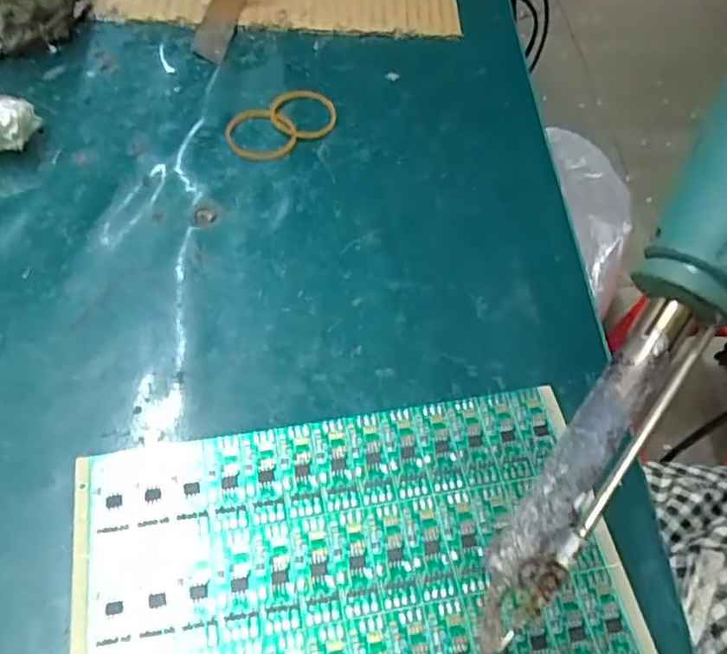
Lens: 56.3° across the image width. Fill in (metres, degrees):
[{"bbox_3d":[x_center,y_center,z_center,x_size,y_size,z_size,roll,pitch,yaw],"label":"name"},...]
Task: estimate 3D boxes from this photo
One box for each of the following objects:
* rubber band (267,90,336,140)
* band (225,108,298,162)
[{"bbox_3d":[-0.029,-0.102,0.324,0.031,0.004,0.034,-10,57,-9],"label":"rubber band"},{"bbox_3d":[-0.049,-0.090,0.313,0.031,0.004,0.033,1,56,-2],"label":"band"}]

